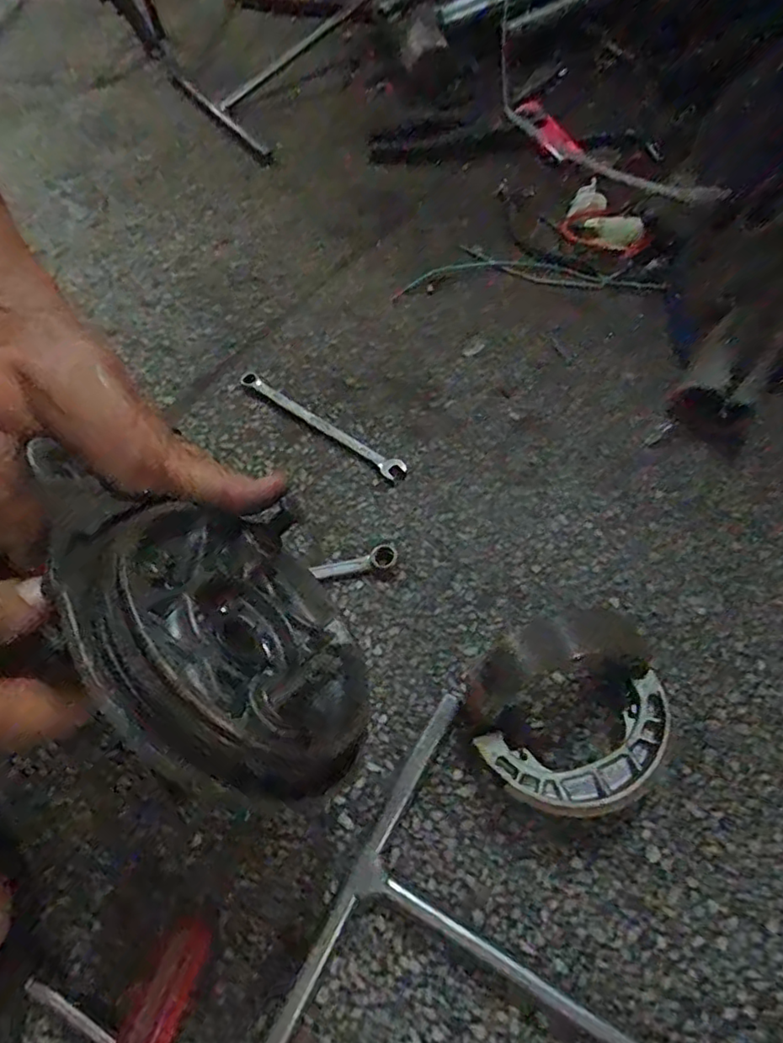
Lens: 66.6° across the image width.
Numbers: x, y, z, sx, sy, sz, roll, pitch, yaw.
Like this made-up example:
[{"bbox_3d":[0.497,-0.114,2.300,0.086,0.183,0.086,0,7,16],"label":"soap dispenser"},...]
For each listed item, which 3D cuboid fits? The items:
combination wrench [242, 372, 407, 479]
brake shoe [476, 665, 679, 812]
[{"bbox_3d":[-0.049,-0.067,0.405,0.135,0.005,0.013,34,68,17],"label":"combination wrench"},{"bbox_3d":[0.098,0.117,0.301,0.099,0.026,0.048,-18,64,-8],"label":"brake shoe"}]

